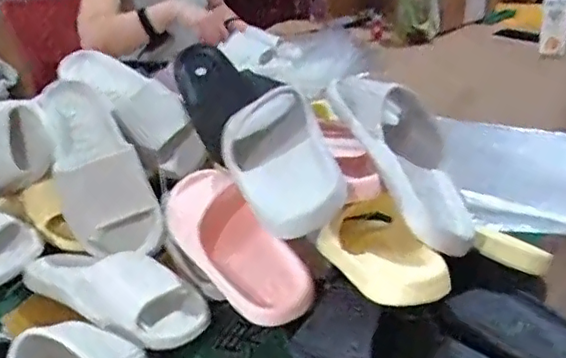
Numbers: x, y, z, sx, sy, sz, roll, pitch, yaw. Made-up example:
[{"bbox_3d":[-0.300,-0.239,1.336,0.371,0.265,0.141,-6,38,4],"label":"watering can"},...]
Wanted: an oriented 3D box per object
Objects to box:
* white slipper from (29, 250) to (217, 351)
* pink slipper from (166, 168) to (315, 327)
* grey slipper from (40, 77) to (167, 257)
[{"bbox_3d":[-0.193,0.113,0.685,0.257,0.057,0.097,13,32,31],"label":"white slipper"},{"bbox_3d":[-0.071,0.057,0.677,0.101,0.085,0.267,-42,40,-10],"label":"pink slipper"},{"bbox_3d":[-0.249,-0.023,0.793,0.108,0.077,0.275,-20,69,-27],"label":"grey slipper"}]

